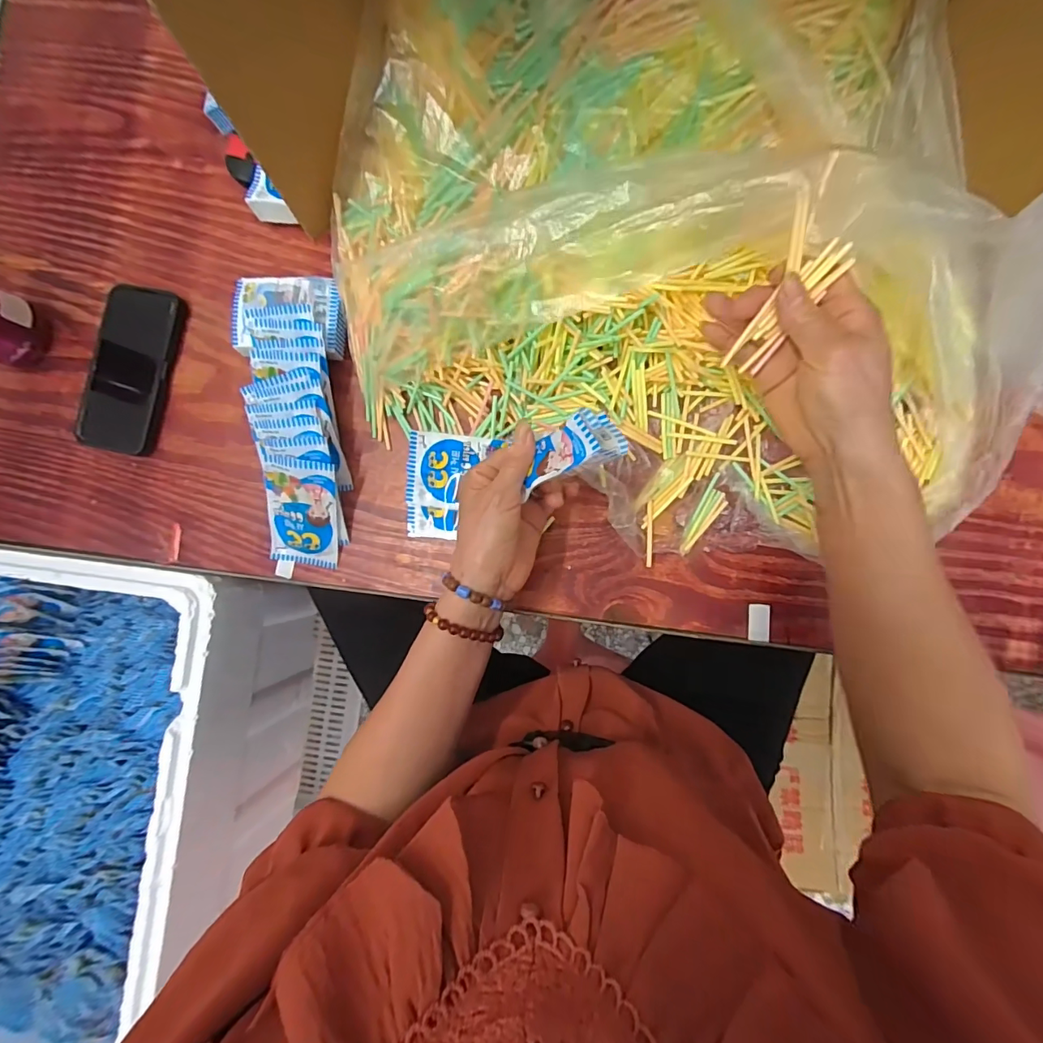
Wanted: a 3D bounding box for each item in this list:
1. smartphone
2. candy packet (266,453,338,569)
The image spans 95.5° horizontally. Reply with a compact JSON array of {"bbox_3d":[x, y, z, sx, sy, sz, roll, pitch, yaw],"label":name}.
[{"bbox_3d":[-0.402,-0.157,0.488,0.091,0.013,0.168,12,88,7],"label":"smartphone"},{"bbox_3d":[-0.205,-0.006,0.443,0.064,0.012,0.102,8,112,2],"label":"candy packet"}]

